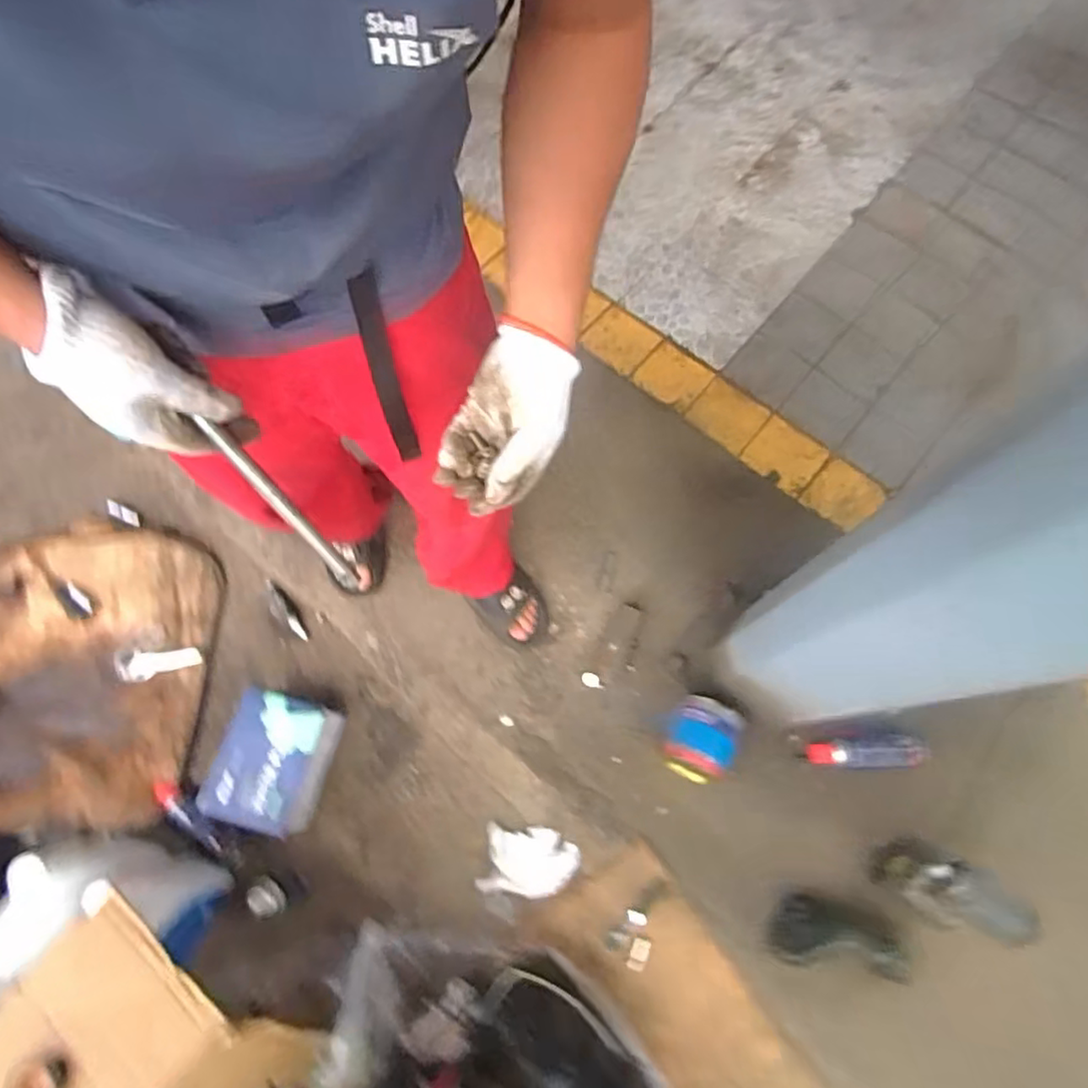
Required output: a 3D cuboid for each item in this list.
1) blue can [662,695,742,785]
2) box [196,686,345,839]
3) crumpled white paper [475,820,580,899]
[{"bbox_3d":[0.274,0.333,1.100,0.108,0.120,0.143,16,71,6],"label":"blue can"},{"bbox_3d":[-0.480,0.387,1.143,0.168,0.114,0.220,12,71,4],"label":"box"},{"bbox_3d":[-0.026,0.554,1.118,0.164,0.026,0.107,5,69,3],"label":"crumpled white paper"}]

